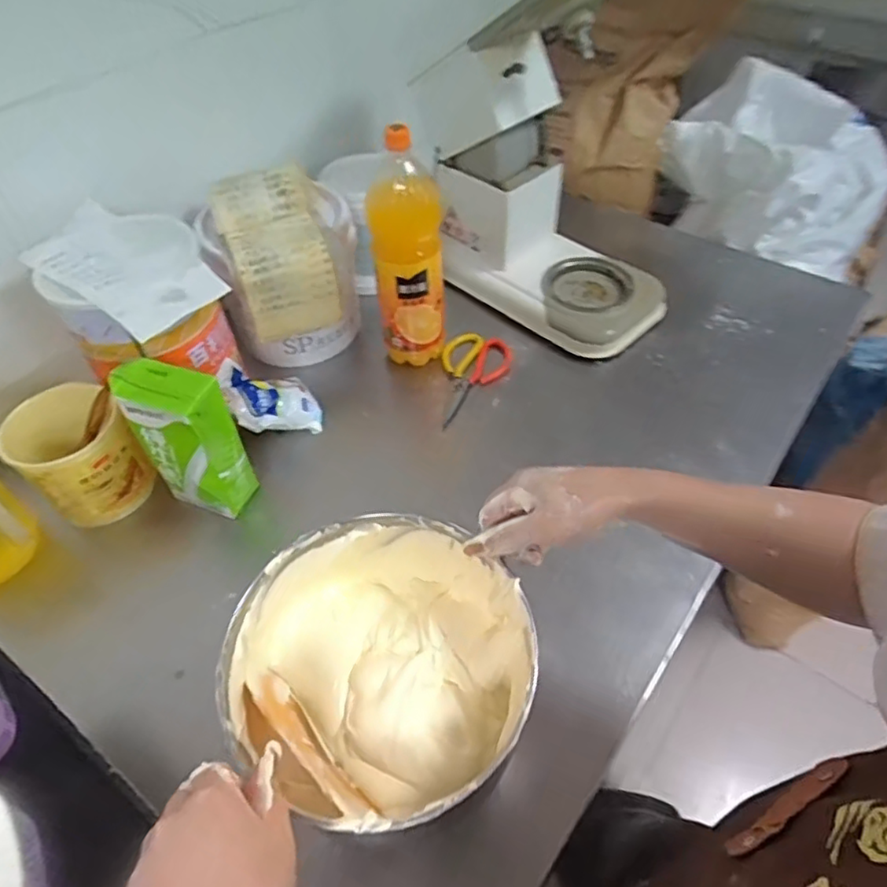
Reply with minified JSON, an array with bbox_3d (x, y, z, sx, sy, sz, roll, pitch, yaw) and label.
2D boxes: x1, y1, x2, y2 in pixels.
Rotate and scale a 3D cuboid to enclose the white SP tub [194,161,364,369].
[{"bbox_3d":[-0.218,-0.240,0.891,0.189,0.221,0.189,-12,51,-8],"label":"white SP tub"}]

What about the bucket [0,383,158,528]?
[{"bbox_3d":[-0.447,0.017,0.760,0.138,0.111,0.115,30,57,24],"label":"bucket"}]

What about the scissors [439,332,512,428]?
[{"bbox_3d":[0.041,-0.094,0.927,0.100,0.020,0.176,13,60,5],"label":"scissors"}]

